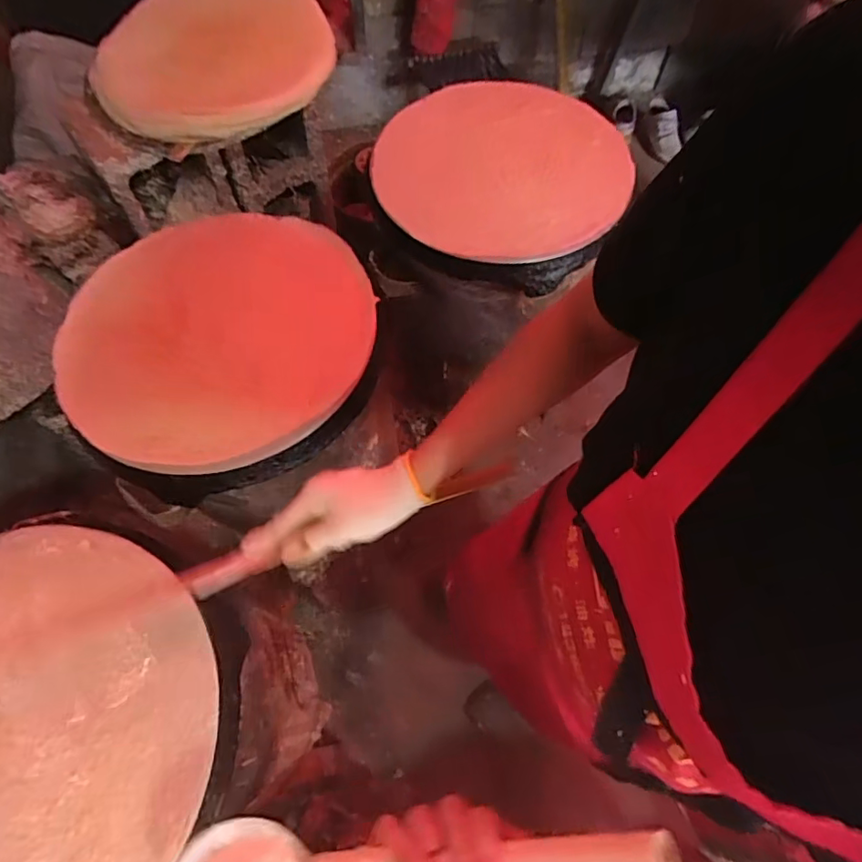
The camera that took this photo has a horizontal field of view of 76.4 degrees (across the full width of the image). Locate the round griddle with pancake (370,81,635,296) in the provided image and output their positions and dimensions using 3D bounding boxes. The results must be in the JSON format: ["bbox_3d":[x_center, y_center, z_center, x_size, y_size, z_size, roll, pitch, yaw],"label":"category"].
[{"bbox_3d":[0.107,-0.385,0.801,0.349,0.063,0.392,34,68,16],"label":"round griddle with pancake"}]

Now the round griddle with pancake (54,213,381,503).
[{"bbox_3d":[-0.246,-0.111,0.656,0.356,0.043,0.352,-21,65,-11],"label":"round griddle with pancake"}]

